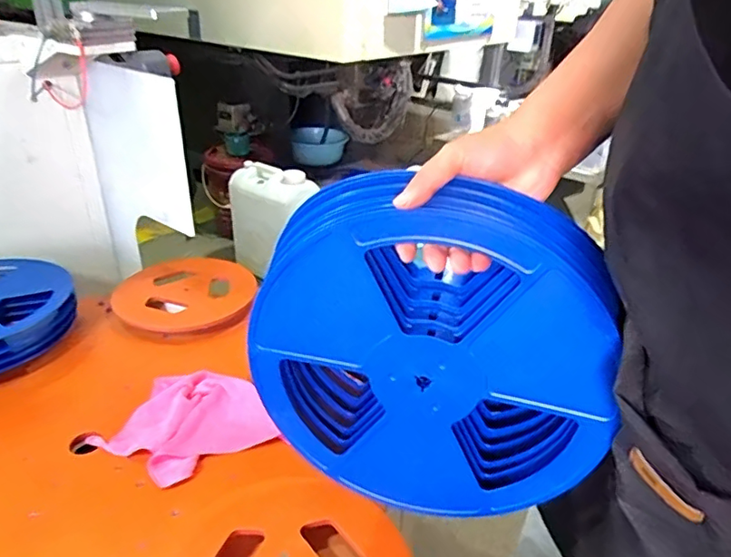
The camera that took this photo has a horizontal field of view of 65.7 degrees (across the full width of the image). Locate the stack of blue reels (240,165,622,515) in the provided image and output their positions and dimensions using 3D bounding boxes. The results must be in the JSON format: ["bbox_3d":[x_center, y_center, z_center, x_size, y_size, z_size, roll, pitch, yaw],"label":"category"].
[{"bbox_3d":[0.057,0.066,0.515,0.304,0.312,0.075,12,25,10],"label":"stack of blue reels"}]

